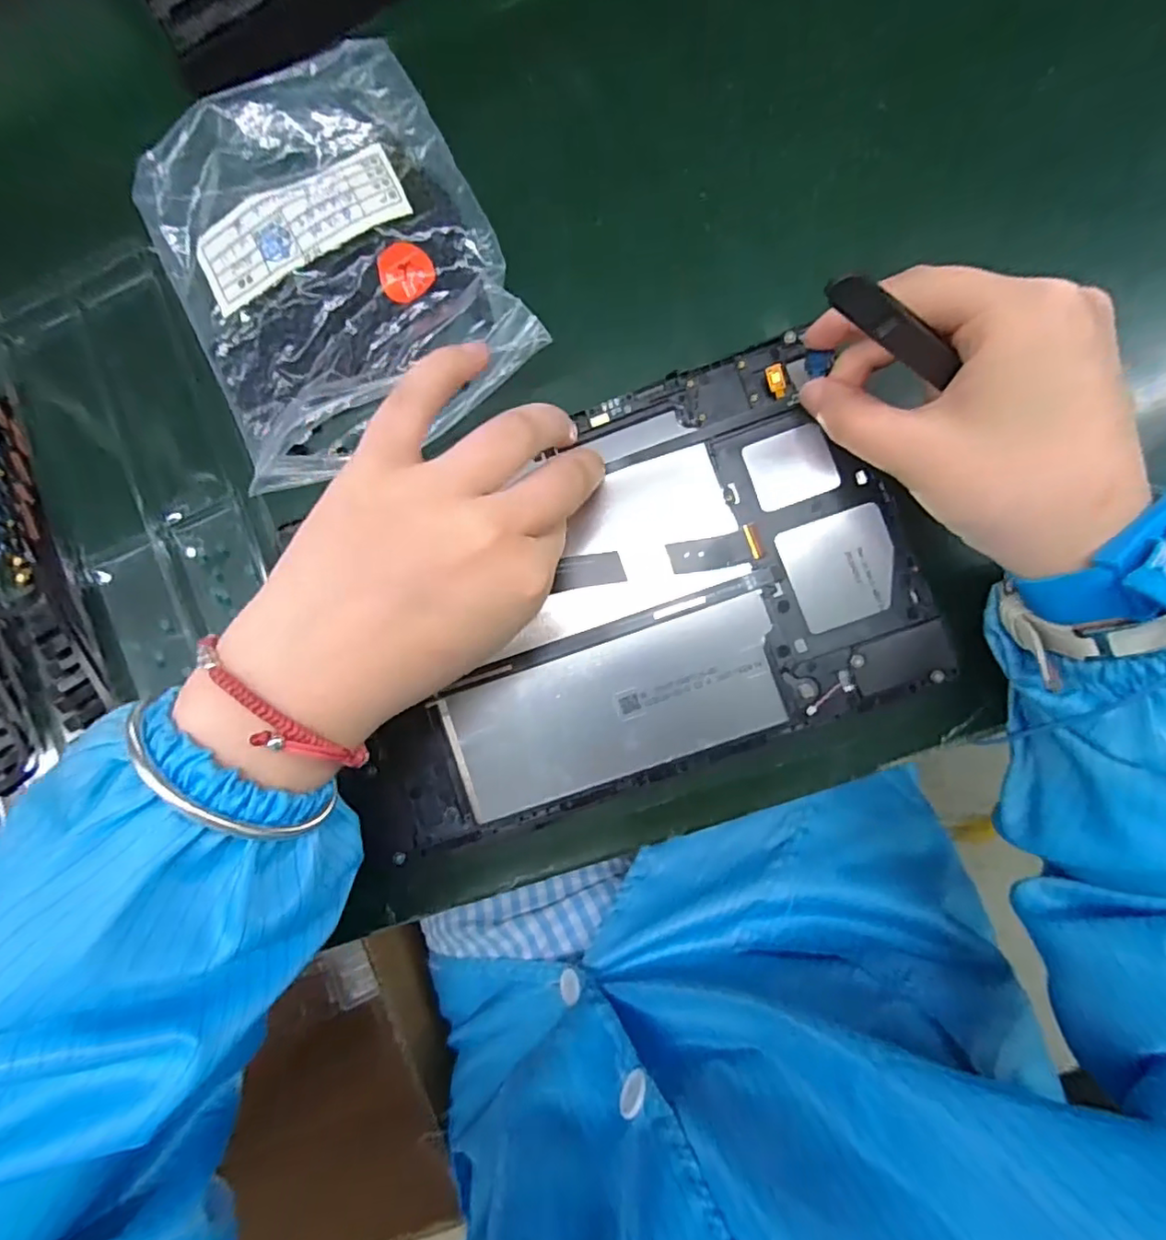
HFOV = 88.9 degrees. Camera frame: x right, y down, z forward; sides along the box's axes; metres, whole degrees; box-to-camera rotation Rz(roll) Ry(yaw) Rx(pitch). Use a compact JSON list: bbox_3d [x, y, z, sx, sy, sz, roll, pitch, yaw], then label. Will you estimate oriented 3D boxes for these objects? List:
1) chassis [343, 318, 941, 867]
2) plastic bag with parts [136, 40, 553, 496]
[{"bbox_3d":[0.008,-0.008,0.235,0.226,0.010,0.144,-20,84,3],"label":"chassis"},{"bbox_3d":[-0.111,-0.154,0.262,0.138,0.027,0.165,-27,84,2],"label":"plastic bag with parts"}]

